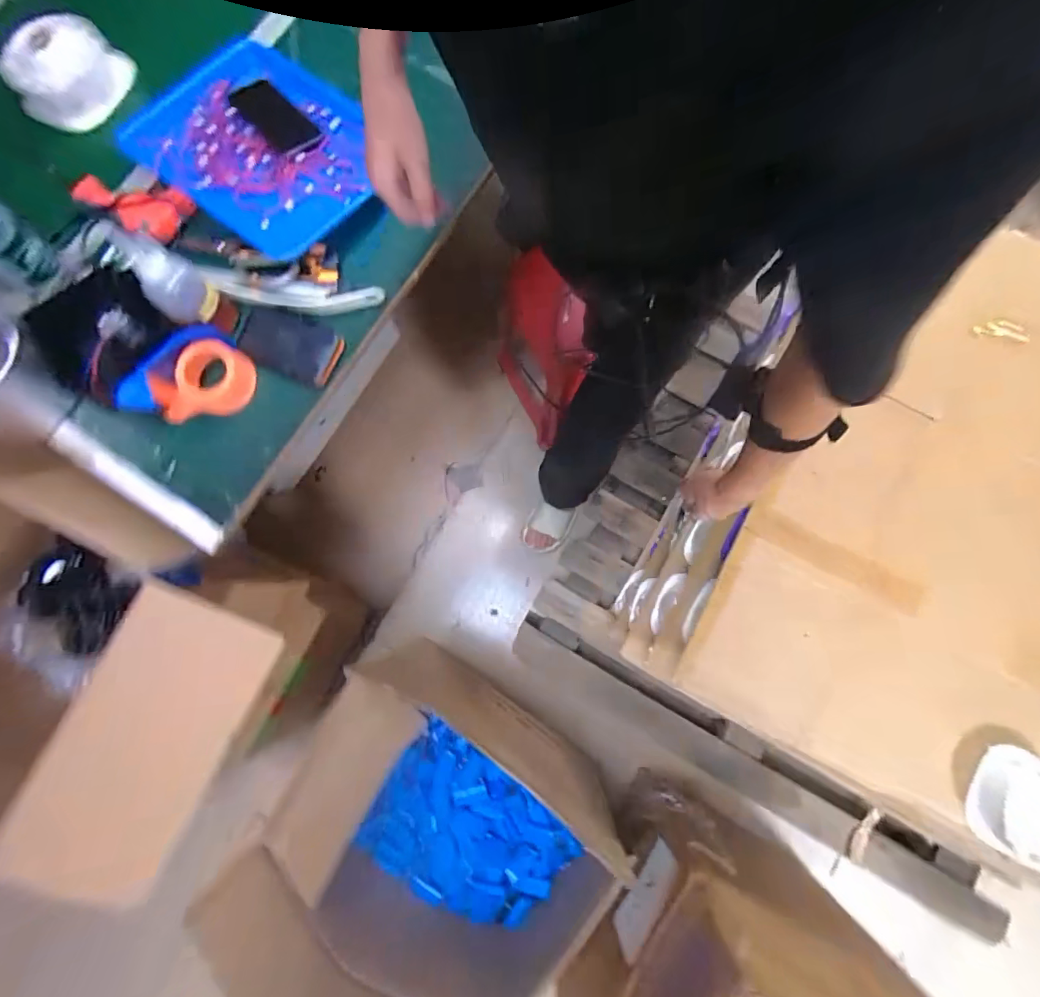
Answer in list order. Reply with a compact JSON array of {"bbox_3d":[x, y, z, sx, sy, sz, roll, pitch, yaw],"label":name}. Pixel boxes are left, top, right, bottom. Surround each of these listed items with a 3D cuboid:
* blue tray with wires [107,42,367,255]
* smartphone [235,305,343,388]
[{"bbox_3d":[-0.356,-0.489,0.667,0.334,0.028,0.249,38,82,7],"label":"blue tray with wires"},{"bbox_3d":[-0.298,-0.200,0.626,0.129,0.017,0.073,21,81,4],"label":"smartphone"}]

